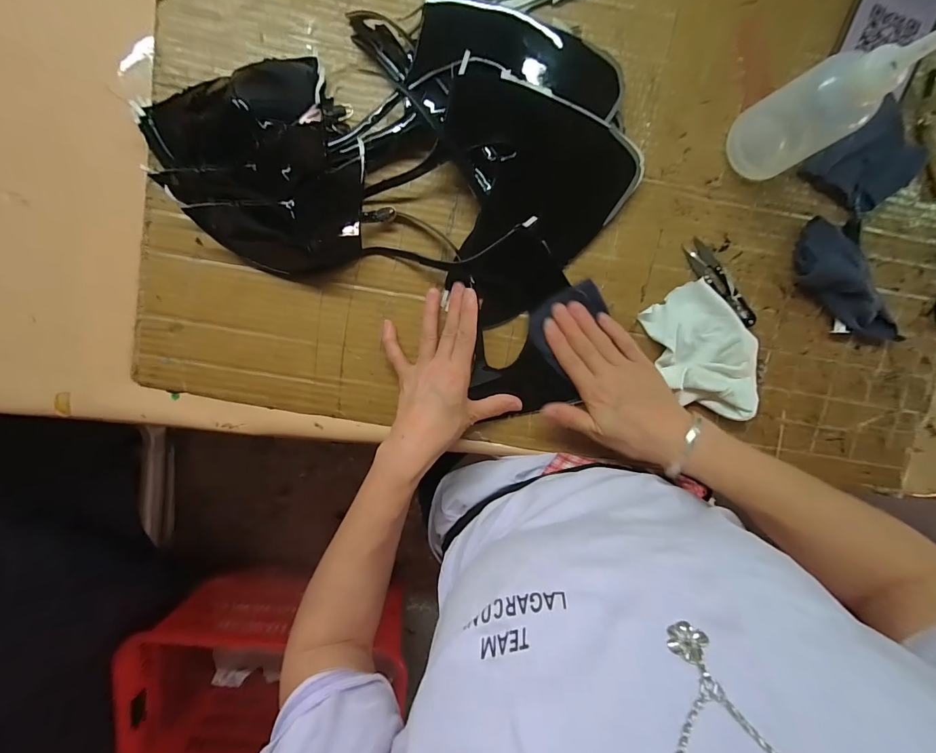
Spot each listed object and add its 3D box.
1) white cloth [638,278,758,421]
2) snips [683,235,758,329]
[{"bbox_3d":[0.238,-0.022,0.392,0.086,0.023,0.139,-25,98,3],"label":"white cloth"},{"bbox_3d":[0.250,-0.091,0.390,0.022,0.009,0.100,-36,97,4],"label":"snips"}]

